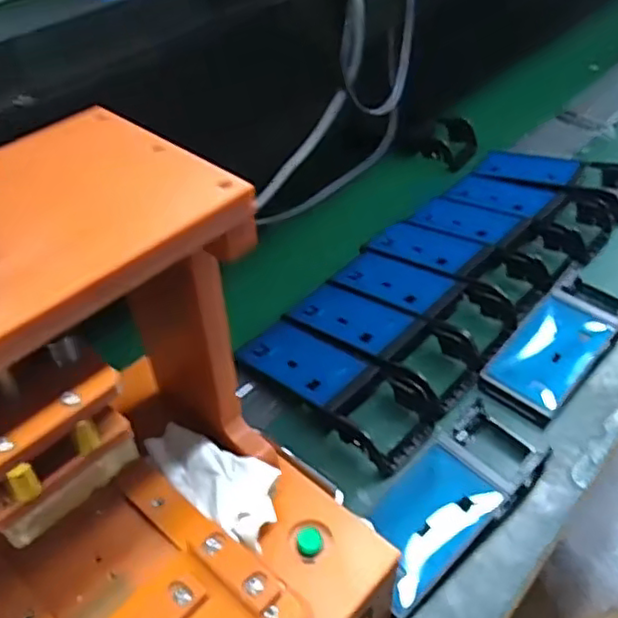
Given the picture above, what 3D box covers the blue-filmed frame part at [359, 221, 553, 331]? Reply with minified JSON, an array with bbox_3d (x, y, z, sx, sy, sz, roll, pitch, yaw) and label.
[{"bbox_3d":[0.174,-0.055,0.783,0.214,0.045,0.097,30,53,31],"label":"blue-filmed frame part"}]

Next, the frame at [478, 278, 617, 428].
[{"bbox_3d":[0.265,0.031,0.675,0.079,0.034,0.211,33,54,32],"label":"frame"}]

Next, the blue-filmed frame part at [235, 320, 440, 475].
[{"bbox_3d":[0.020,0.072,0.640,0.202,0.038,0.082,31,53,31],"label":"blue-filmed frame part"}]

